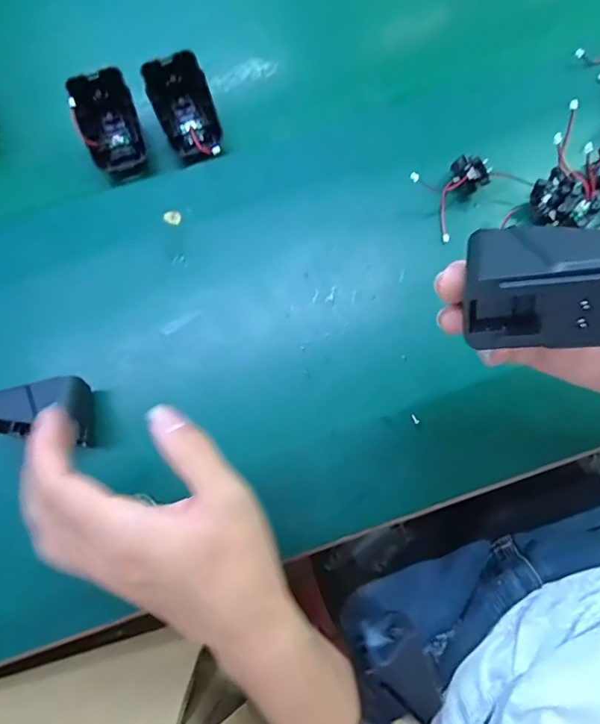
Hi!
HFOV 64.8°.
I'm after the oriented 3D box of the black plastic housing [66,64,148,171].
[{"bbox_3d":[-0.144,-0.181,0.362,0.044,0.045,0.064,-17,76,-3],"label":"black plastic housing"}]

